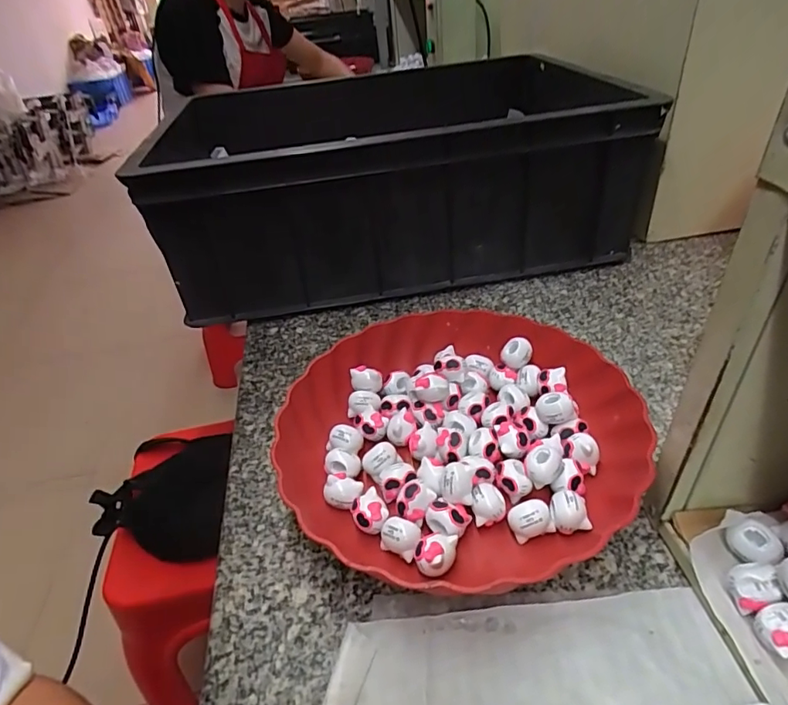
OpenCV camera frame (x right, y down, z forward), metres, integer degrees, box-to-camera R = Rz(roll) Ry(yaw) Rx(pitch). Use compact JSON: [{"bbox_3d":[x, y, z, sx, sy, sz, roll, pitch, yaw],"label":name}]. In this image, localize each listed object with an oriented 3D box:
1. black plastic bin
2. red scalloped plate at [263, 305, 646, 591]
[{"bbox_3d":[-0.010,-0.252,0.668,0.510,0.168,0.430,-12,38,-6],"label":"black plastic bin"},{"bbox_3d":[0.045,0.056,0.364,0.242,0.050,0.222,-4,38,3],"label":"red scalloped plate"}]

